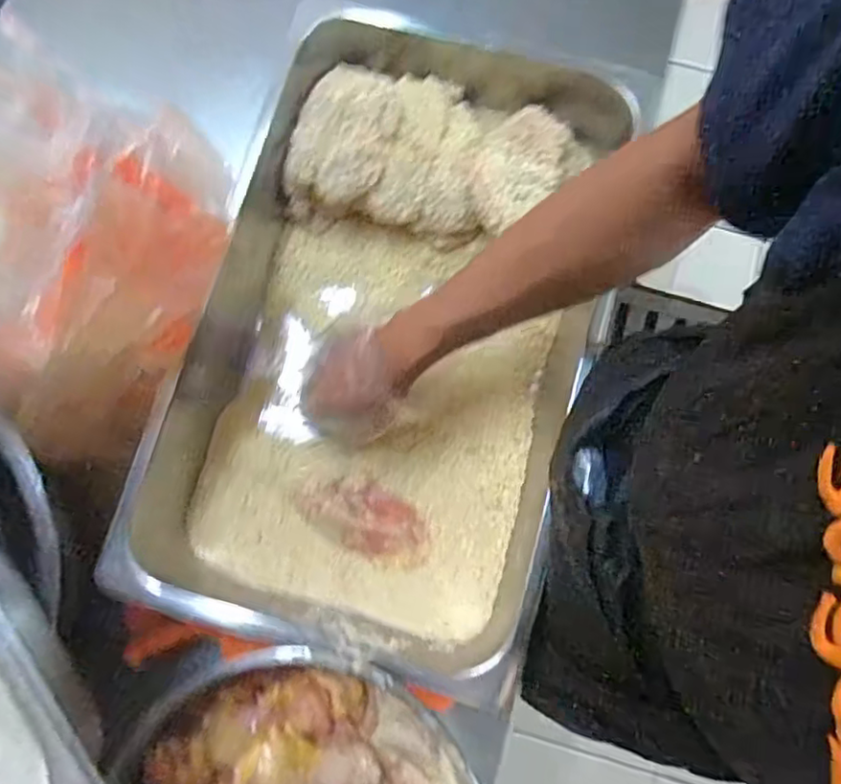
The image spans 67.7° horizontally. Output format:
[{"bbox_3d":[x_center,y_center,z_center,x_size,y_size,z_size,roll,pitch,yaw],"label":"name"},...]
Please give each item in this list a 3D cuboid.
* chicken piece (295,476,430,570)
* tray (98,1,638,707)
[{"bbox_3d":[-0.049,0.110,0.553,0.123,0.017,0.059,24,80,3],"label":"chicken piece"},{"bbox_3d":[-0.030,-0.047,0.553,0.311,0.108,0.509,15,80,2],"label":"tray"}]

